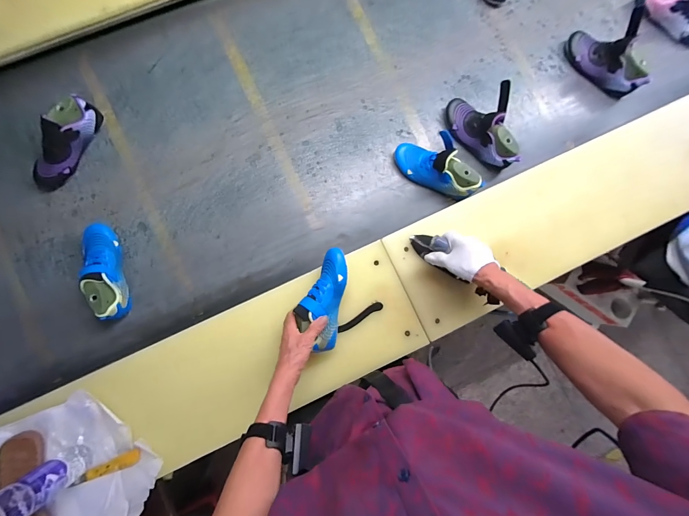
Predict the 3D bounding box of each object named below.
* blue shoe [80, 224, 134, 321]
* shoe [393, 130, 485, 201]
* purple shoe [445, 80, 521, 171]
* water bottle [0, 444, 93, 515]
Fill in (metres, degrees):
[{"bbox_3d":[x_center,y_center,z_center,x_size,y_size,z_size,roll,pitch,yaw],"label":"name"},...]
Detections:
[{"bbox_3d":[-0.543,0.026,0.660,0.077,0.083,0.227,-22,85,-5],"label":"blue shoe"},{"bbox_3d":[0.231,-0.223,0.720,0.221,0.092,0.087,34,83,1],"label":"shoe"},{"bbox_3d":[0.347,-0.322,0.724,0.091,0.114,0.218,-32,86,-6],"label":"purple shoe"},{"bbox_3d":[-0.534,0.399,0.492,0.055,0.219,0.063,-33,88,-6],"label":"water bottle"}]

